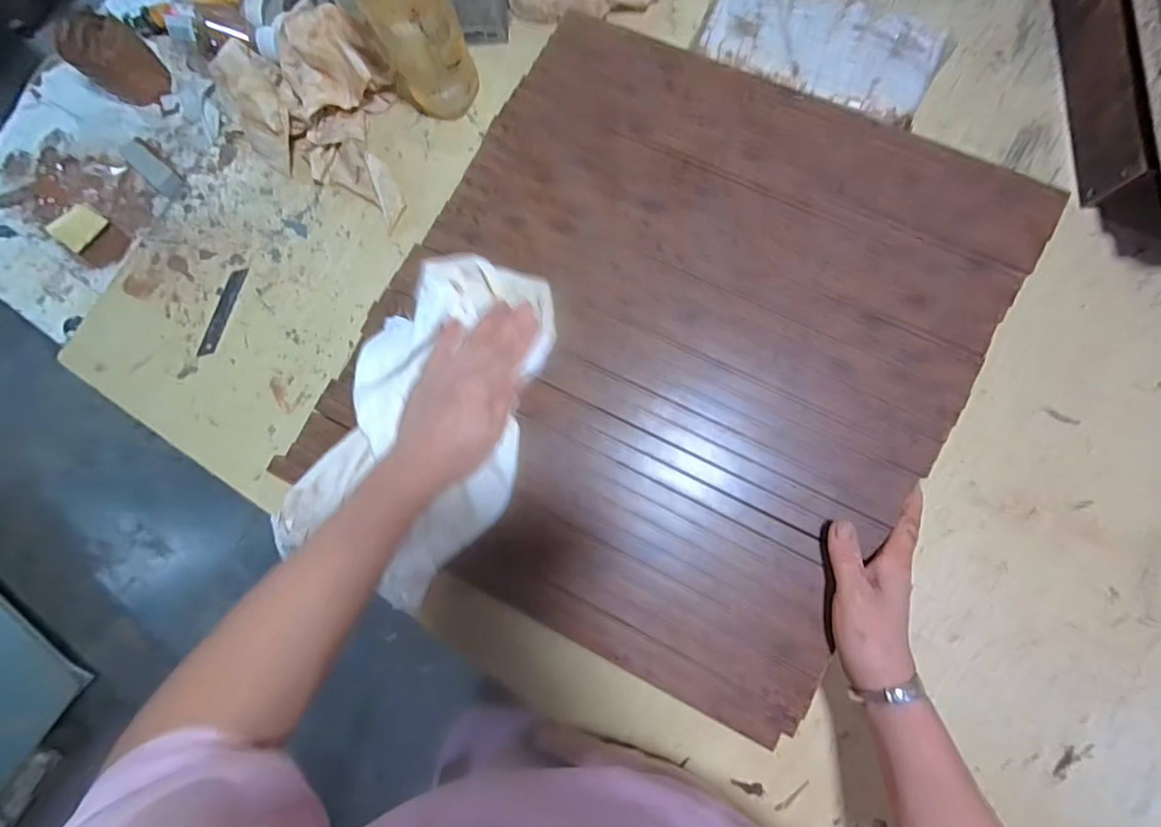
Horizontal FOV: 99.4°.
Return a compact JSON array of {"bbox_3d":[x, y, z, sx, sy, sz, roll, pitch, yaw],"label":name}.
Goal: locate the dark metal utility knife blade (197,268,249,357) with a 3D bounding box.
[{"bbox_3d":[-0.379,-0.107,0.521,0.019,0.004,0.099,19,85,6],"label":"dark metal utility knife blade"}]

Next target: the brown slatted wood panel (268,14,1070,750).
[{"bbox_3d":[0.068,-0.065,0.413,0.458,0.017,0.493,29,86,7],"label":"brown slatted wood panel"}]

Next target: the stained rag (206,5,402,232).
[{"bbox_3d":[-0.281,-0.305,0.502,0.203,0.069,0.188,-5,83,4],"label":"stained rag"}]

